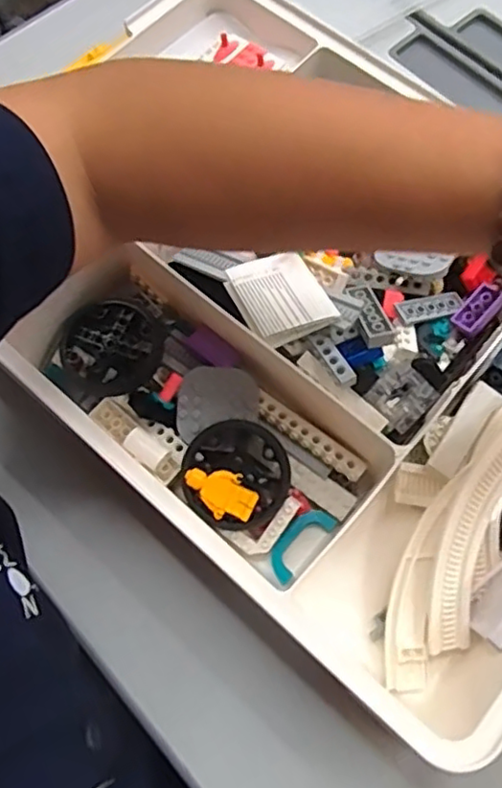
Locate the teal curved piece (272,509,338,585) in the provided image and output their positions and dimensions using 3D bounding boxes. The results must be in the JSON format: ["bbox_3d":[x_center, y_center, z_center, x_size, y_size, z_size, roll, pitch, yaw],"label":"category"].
[{"bbox_3d":[0.028,0.085,0.361,0.019,0.007,0.045,41,73,14],"label":"teal curved piece"}]

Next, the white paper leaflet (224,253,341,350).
[{"bbox_3d":[0.017,-0.057,0.370,0.050,0.010,0.062,-21,54,-11],"label":"white paper leaflet"}]

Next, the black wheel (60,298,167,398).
[{"bbox_3d":[-0.082,-0.028,0.372,0.058,0.014,0.055,0,68,-1],"label":"black wheel"}]

